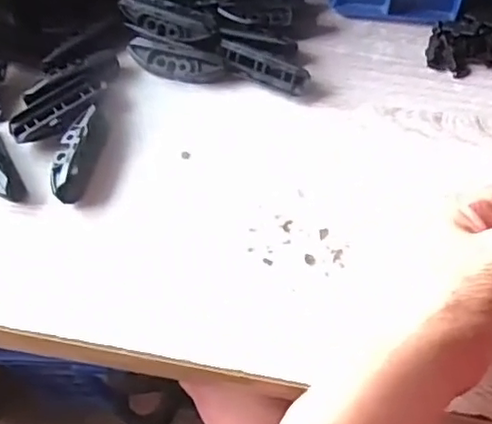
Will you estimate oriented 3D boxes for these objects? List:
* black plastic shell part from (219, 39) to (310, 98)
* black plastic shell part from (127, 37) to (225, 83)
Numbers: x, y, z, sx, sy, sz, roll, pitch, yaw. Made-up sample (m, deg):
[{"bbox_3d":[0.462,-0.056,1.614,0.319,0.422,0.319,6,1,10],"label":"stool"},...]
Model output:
[{"bbox_3d":[0.012,-0.102,0.439,0.065,0.012,0.018,24,66,15],"label":"black plastic shell part"},{"bbox_3d":[-0.050,-0.107,0.447,0.068,0.017,0.018,14,64,10],"label":"black plastic shell part"}]

